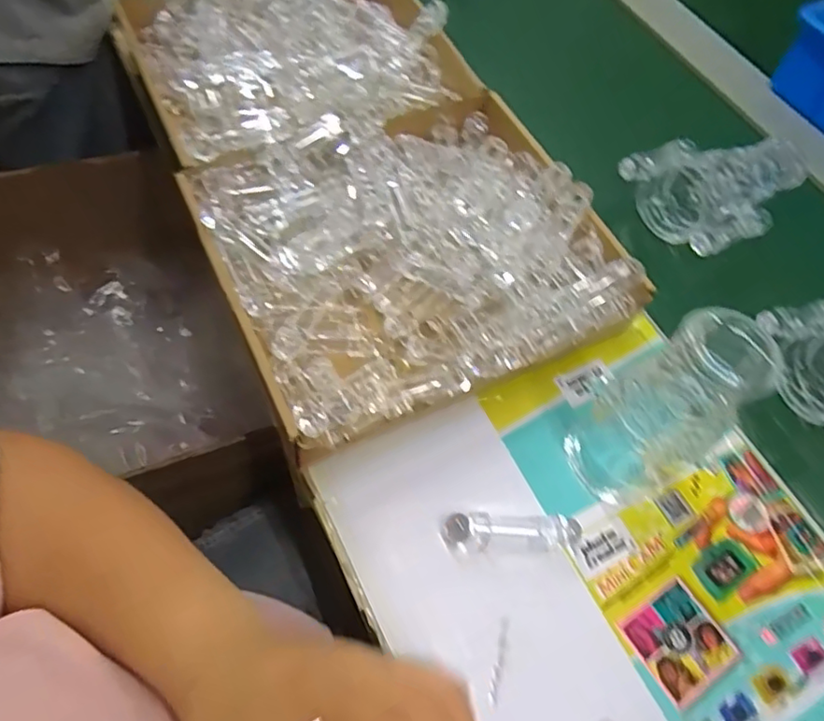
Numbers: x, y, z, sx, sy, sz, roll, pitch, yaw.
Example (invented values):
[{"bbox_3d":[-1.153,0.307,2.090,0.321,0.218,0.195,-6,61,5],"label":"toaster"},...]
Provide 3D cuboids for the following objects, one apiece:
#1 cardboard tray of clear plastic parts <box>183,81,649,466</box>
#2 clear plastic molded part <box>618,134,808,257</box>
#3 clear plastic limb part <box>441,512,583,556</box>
[{"bbox_3d":[0.001,-0.092,0.510,0.312,0.075,0.280,-23,65,-15],"label":"cardboard tray of clear plastic parts"},{"bbox_3d":[0.320,-0.183,0.602,0.199,0.045,0.130,-27,66,-17],"label":"clear plastic molded part"},{"bbox_3d":[0.073,0.122,0.425,0.099,0.025,0.024,0,61,-4],"label":"clear plastic limb part"}]

